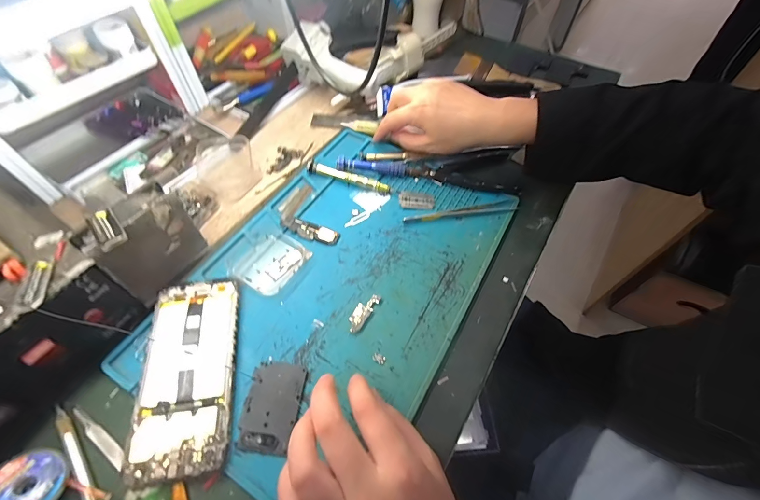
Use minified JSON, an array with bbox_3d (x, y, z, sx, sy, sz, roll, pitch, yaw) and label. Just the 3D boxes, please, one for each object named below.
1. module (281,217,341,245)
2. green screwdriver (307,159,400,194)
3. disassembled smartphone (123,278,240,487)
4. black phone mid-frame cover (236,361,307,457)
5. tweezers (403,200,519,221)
[{"bbox_3d":[-0.077,-0.022,0.378,0.065,0.004,0.020,16,58,8],"label":"module"},{"bbox_3d":[-0.035,-0.087,0.422,0.116,0.013,0.015,19,58,10],"label":"green screwdriver"},{"bbox_3d":[-0.160,0.098,0.290,0.069,0.011,0.161,-6,57,-6],"label":"disassembled smartphone"},{"bbox_3d":[-0.087,0.125,0.279,0.042,0.004,0.067,7,57,2],"label":"black phone mid-frame cover"},{"bbox_3d":[0.093,-0.042,0.395,0.132,0.007,0.014,-9,58,-8],"label":"tweezers"}]

